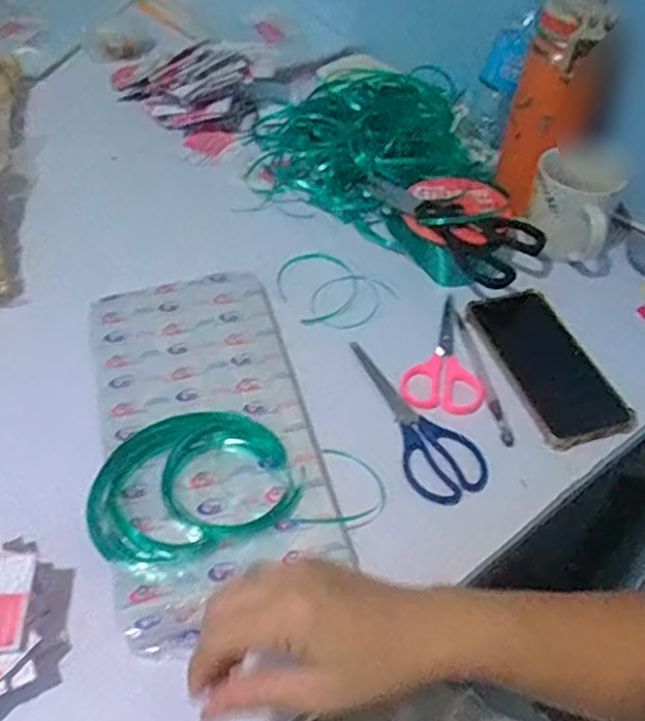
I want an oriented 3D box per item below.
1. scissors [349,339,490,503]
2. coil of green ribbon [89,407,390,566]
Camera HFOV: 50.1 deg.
[{"bbox_3d":[0.063,0.047,0.563,0.061,0.004,0.168,-27,55,-24],"label":"scissors"},{"bbox_3d":[-0.064,0.087,0.507,0.207,0.029,0.114,-10,50,-11],"label":"coil of green ribbon"}]

